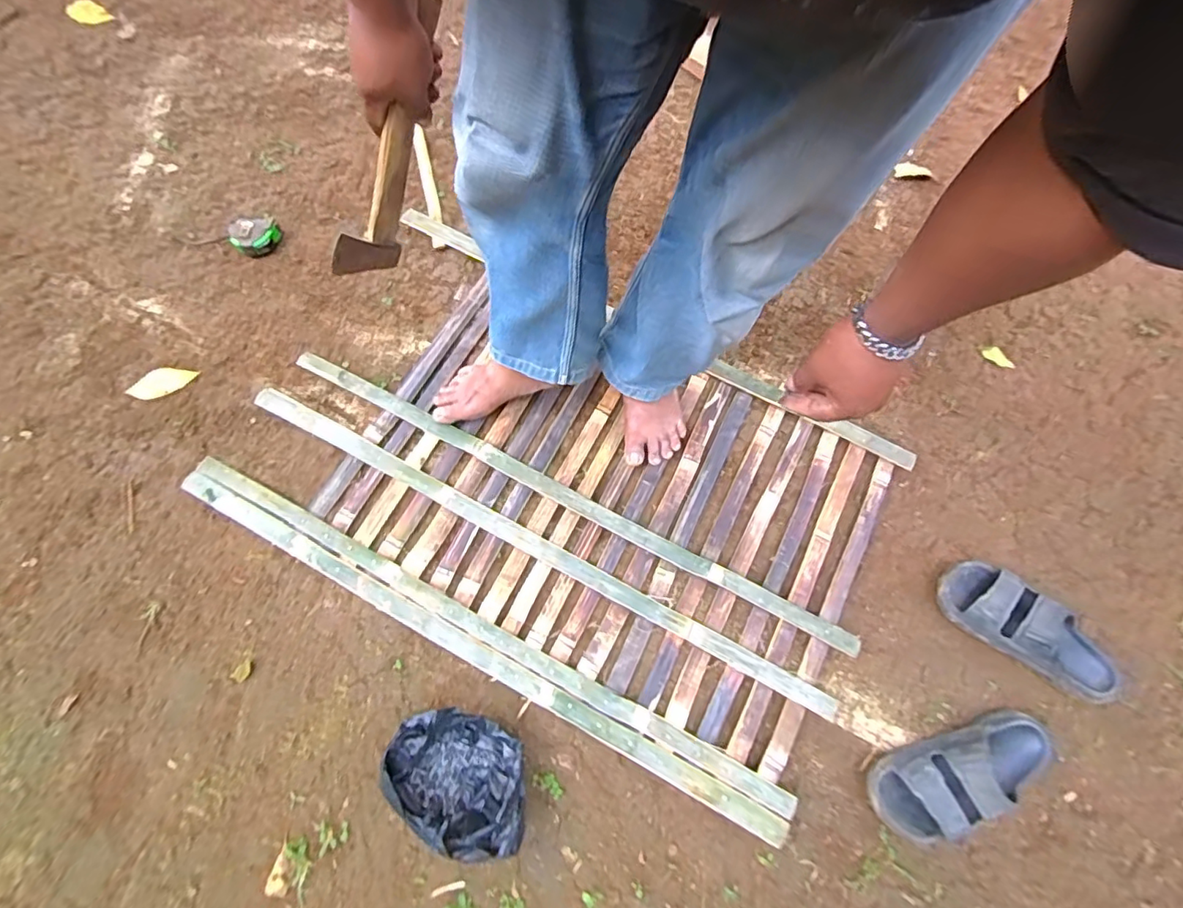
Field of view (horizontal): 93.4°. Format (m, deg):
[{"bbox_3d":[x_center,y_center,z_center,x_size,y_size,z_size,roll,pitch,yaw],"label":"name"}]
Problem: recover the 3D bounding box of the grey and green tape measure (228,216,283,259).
[{"bbox_3d":[-0.638,-0.415,1.055,0.090,0.041,0.076,-41,78,-14],"label":"grey and green tape measure"}]

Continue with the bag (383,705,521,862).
[{"bbox_3d":[-0.176,0.430,0.733,0.174,0.121,0.171,2,71,-1],"label":"bag"}]

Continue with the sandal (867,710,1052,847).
[{"bbox_3d":[0.527,0.449,0.783,0.280,0.078,0.105,-20,73,-8],"label":"sandal"}]

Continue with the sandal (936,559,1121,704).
[{"bbox_3d":[0.681,0.268,0.855,0.276,0.094,0.116,37,74,10],"label":"sandal"}]

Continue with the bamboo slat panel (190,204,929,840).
[{"bbox_3d":[-0.050,0.030,0.927,1.018,0.041,0.646,27,73,7],"label":"bamboo slat panel"}]

